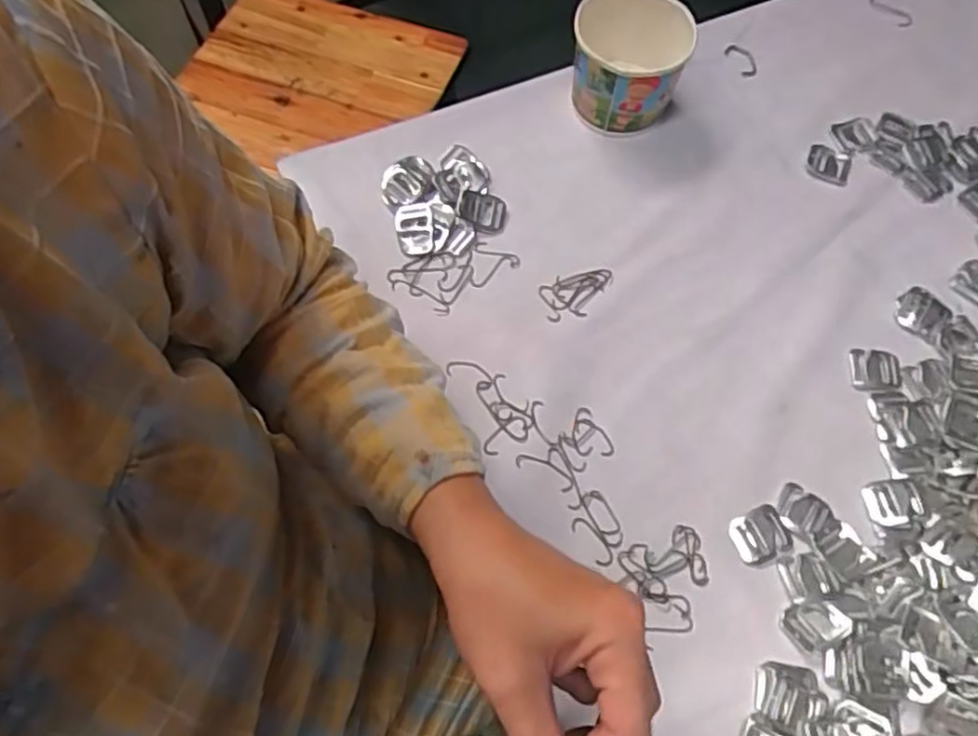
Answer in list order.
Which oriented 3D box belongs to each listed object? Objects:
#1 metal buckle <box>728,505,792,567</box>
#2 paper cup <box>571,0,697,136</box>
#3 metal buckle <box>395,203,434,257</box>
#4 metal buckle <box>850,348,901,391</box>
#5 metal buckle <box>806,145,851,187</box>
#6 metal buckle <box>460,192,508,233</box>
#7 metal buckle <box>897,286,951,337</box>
[{"bbox_3d":[0.171,0.107,0.447,0.036,0.005,0.031,-21,67,-11],"label":"metal buckle"},{"bbox_3d":[0.110,-0.242,0.567,0.086,0.081,0.088,13,65,5],"label":"paper cup"},{"bbox_3d":[-0.055,-0.105,0.533,0.029,0.006,0.041,-17,79,1],"label":"metal buckle"},{"bbox_3d":[0.274,0.001,0.499,0.034,0.004,0.032,8,64,3],"label":"metal buckle"},{"bbox_3d":[0.276,-0.166,0.572,0.034,0.007,0.032,22,66,9],"label":"metal buckle"},{"bbox_3d":[-0.004,-0.120,0.542,0.037,0.004,0.032,17,76,-17],"label":"metal buckle"},{"bbox_3d":[0.318,-0.042,0.518,0.035,0.004,0.034,-39,71,-18],"label":"metal buckle"}]

